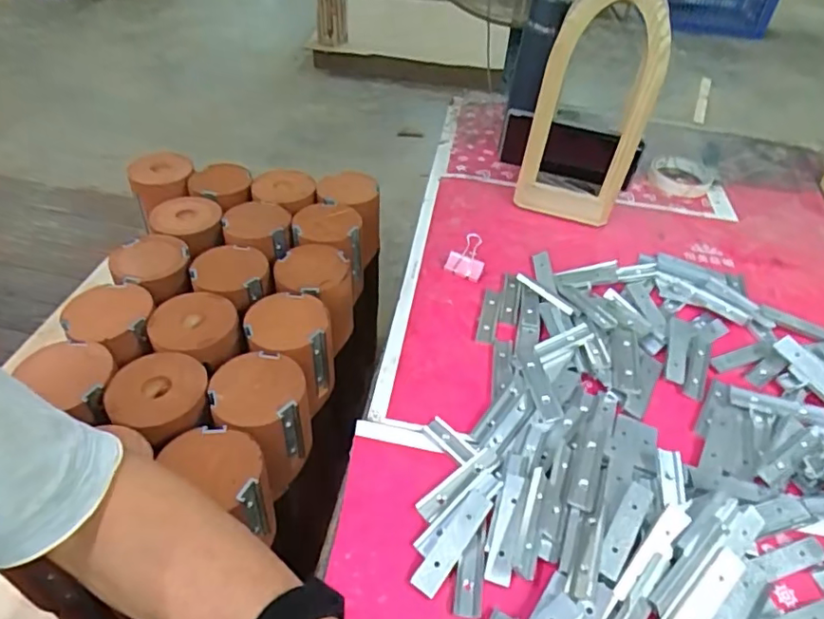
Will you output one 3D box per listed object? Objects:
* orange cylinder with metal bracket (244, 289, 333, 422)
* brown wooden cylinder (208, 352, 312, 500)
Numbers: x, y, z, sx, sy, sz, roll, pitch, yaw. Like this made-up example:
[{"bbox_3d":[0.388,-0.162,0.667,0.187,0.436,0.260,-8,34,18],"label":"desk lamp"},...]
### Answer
[{"bbox_3d":[-0.116,0.042,0.550,0.078,0.100,0.079,2,42,-4],"label":"orange cylinder with metal bracket"},{"bbox_3d":[-0.129,0.099,0.495,0.075,0.096,0.079,3,42,-3],"label":"brown wooden cylinder"}]

